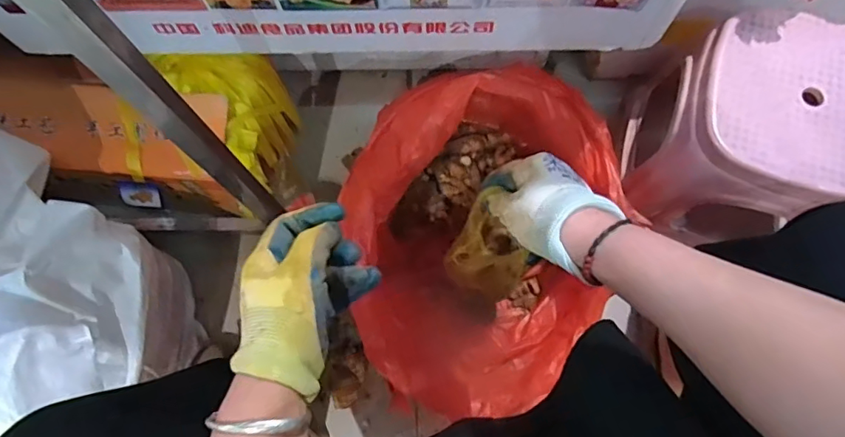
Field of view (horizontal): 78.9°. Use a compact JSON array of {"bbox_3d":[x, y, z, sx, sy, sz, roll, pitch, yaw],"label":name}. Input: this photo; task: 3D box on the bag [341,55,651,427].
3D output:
[{"bbox_3d":[0.068,0.025,0.663,0.312,0.253,0.398,27,75,9],"label":"bag"}]

